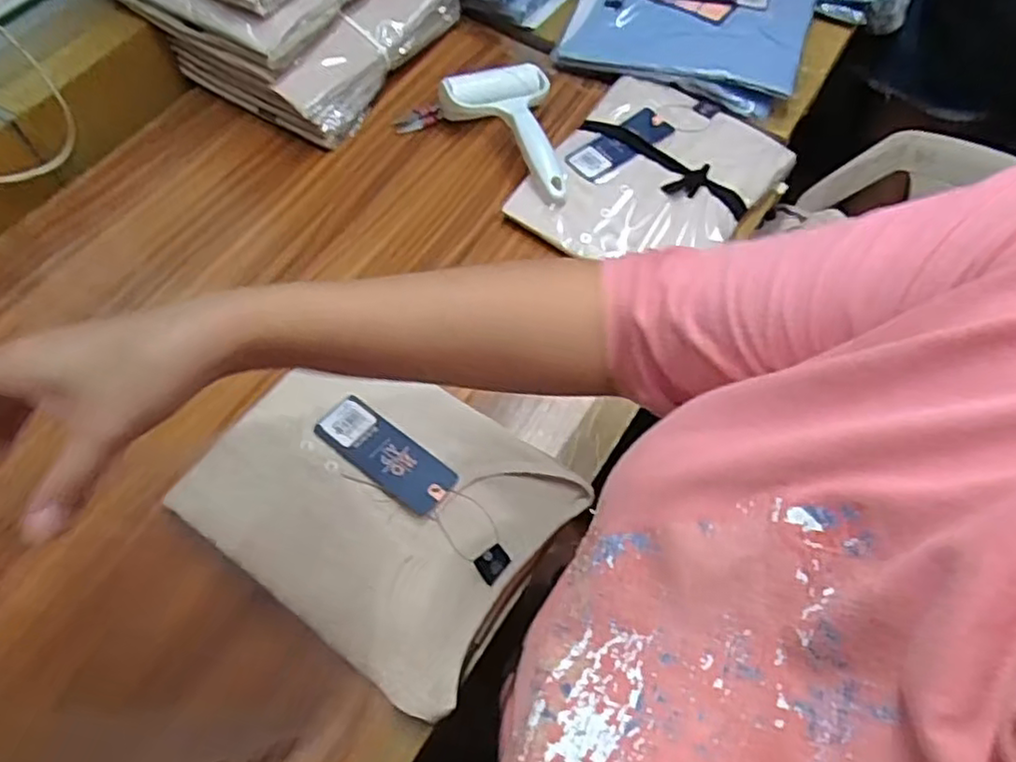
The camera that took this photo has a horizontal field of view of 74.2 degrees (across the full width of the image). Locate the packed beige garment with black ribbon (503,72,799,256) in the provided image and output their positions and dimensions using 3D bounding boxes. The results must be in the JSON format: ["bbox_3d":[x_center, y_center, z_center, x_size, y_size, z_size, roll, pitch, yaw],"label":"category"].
[{"bbox_3d":[0.153,-0.213,0.695,0.201,0.024,0.254,33,66,14],"label":"packed beige garment with black ribbon"}]

